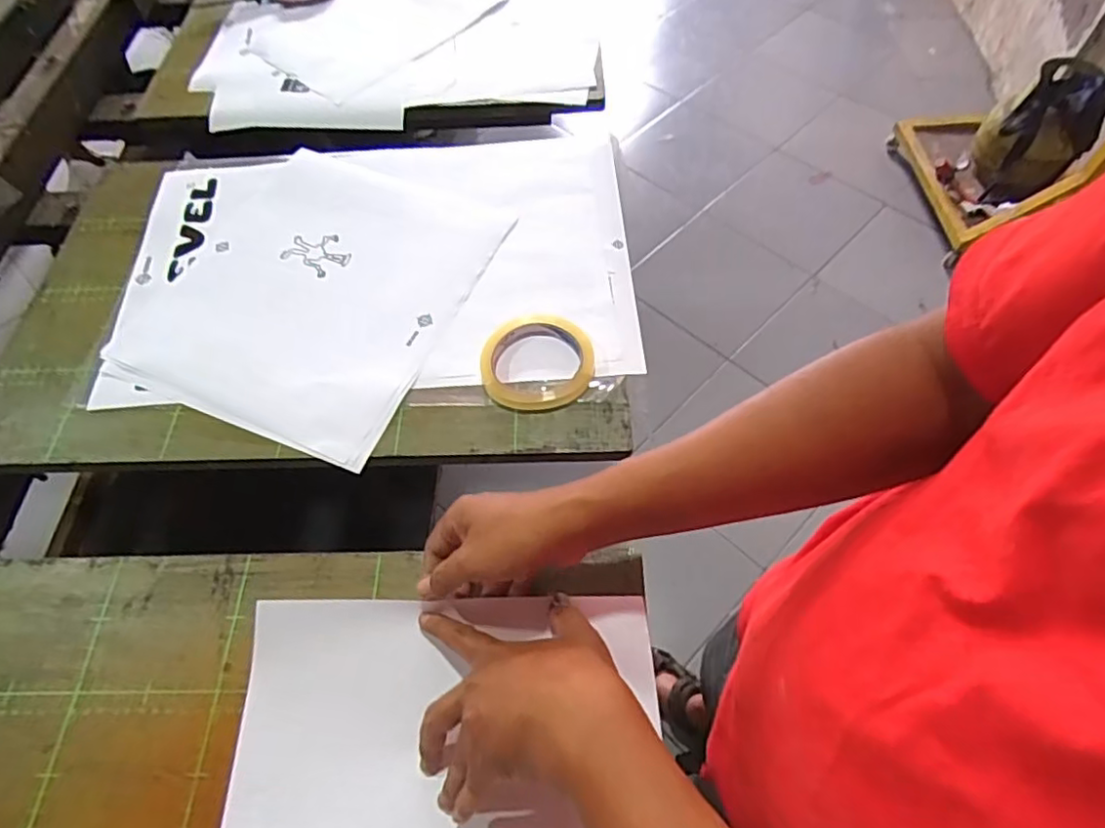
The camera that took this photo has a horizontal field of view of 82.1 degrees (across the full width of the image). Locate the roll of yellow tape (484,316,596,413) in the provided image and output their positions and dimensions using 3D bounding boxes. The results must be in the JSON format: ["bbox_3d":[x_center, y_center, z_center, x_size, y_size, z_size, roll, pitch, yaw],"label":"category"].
[{"bbox_3d":[-0.014,-0.047,0.568,0.098,0.012,0.094,-1,60,1],"label":"roll of yellow tape"}]

